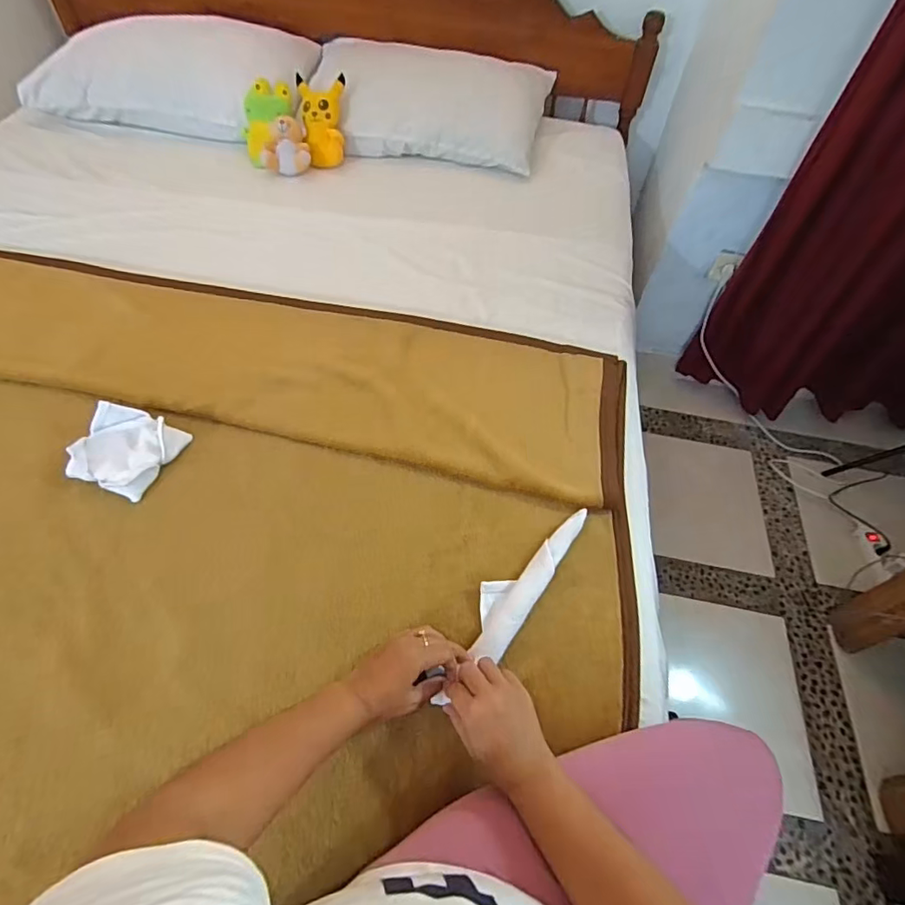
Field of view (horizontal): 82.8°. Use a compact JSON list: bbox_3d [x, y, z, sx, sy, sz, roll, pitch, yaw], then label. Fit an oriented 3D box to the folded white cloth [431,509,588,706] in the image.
[{"bbox_3d":[0.079,0.176,0.648,0.066,0.016,0.297,36,65,19],"label":"folded white cloth"}]

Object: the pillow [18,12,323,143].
[{"bbox_3d":[-0.692,-0.987,1.287,0.644,0.193,0.341,7,54,1],"label":"pillow"}]

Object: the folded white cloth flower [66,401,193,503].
[{"bbox_3d":[-0.465,-0.006,0.727,0.122,0.043,0.122,19,58,9],"label":"folded white cloth flower"}]

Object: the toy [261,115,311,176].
[{"bbox_3d":[-0.394,-0.721,1.213,0.106,0.096,0.084,-9,55,-10],"label":"toy"}]

